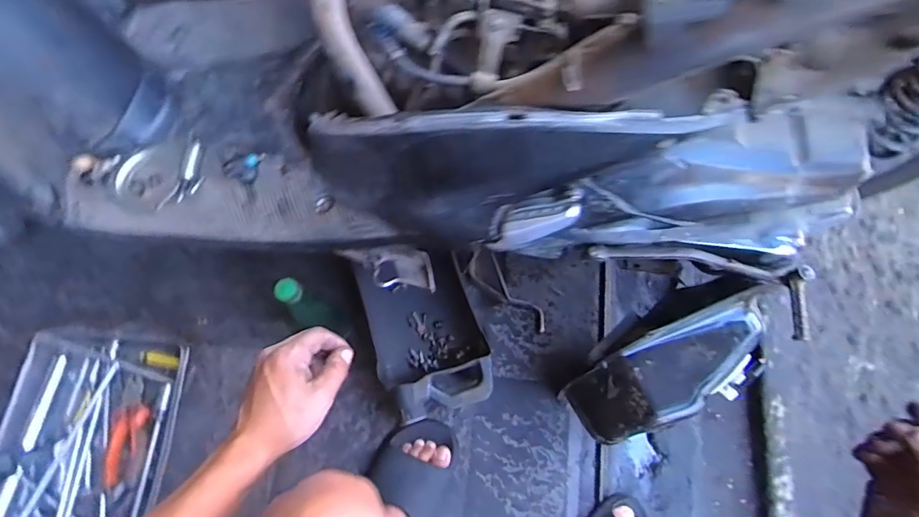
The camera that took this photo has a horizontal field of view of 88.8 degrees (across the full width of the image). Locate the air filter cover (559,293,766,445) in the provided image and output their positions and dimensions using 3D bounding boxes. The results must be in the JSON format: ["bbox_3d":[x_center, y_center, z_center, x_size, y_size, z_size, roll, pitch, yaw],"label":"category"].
[{"bbox_3d":[0.272,0.150,0.608,0.263,0.074,0.106,-31,74,6],"label":"air filter cover"}]

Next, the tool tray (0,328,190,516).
[{"bbox_3d":[-0.560,0.286,0.698,0.252,0.061,0.370,2,71,-1],"label":"tool tray"}]

